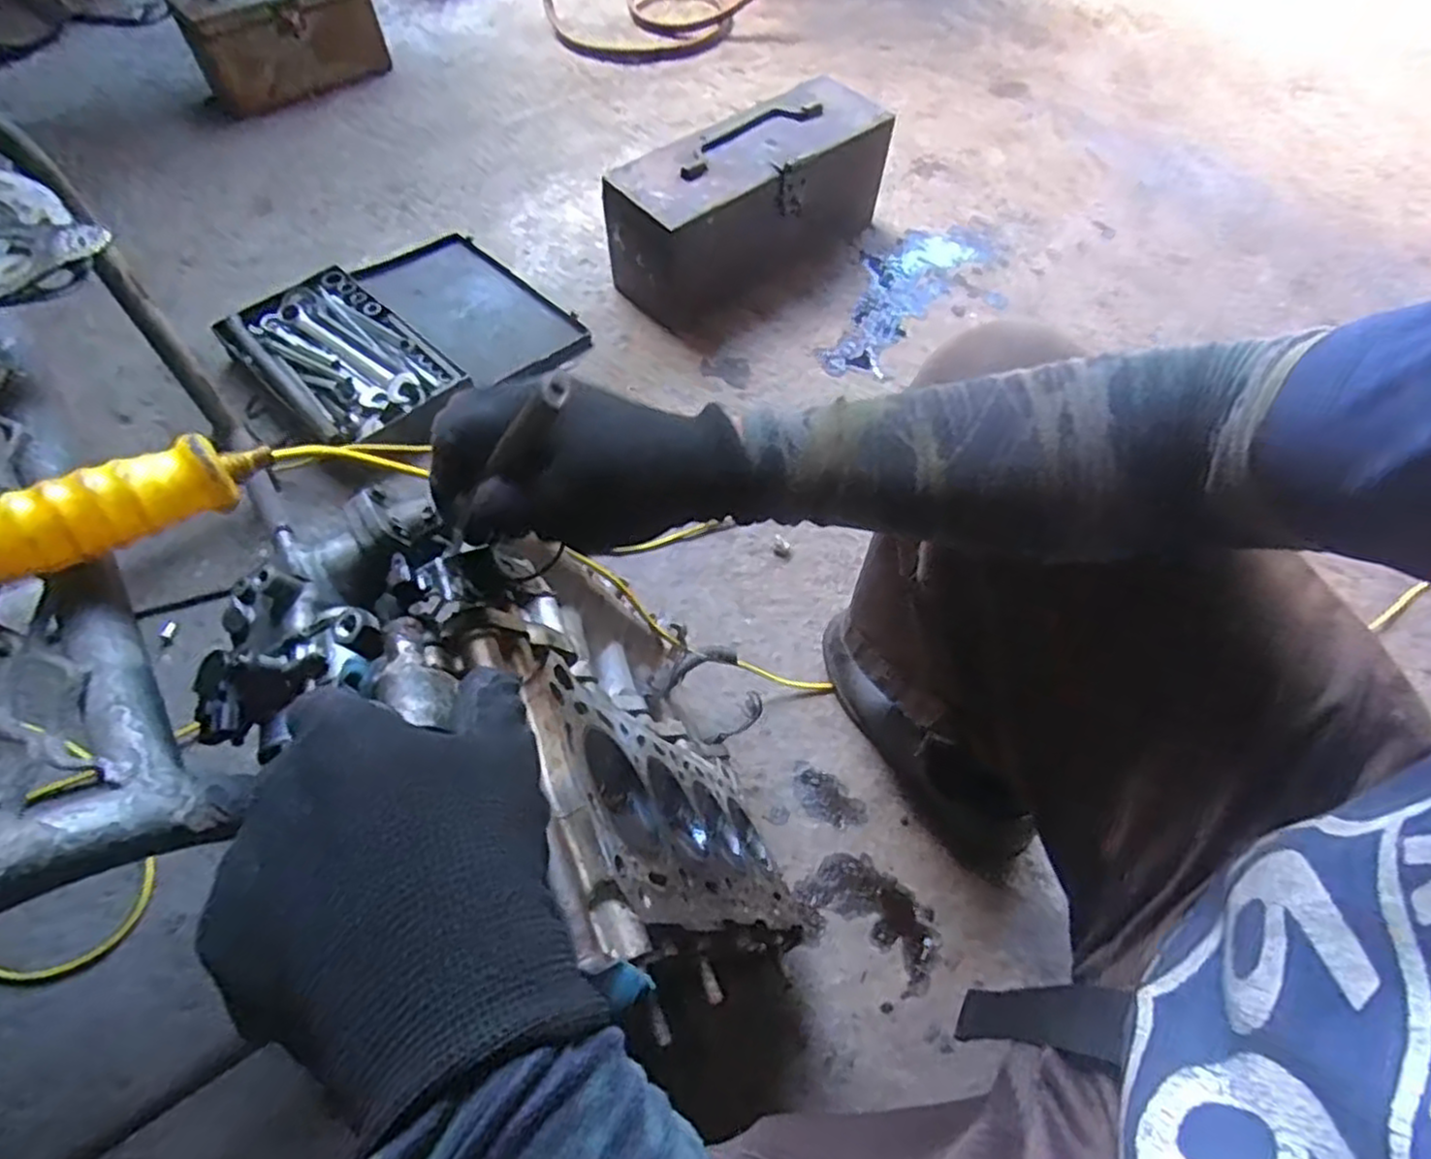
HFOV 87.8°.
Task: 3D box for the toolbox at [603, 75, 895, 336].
[{"bbox_3d":[0.075,-0.568,1.134,0.454,0.202,0.189,-33,65,-20],"label":"toolbox"}]

